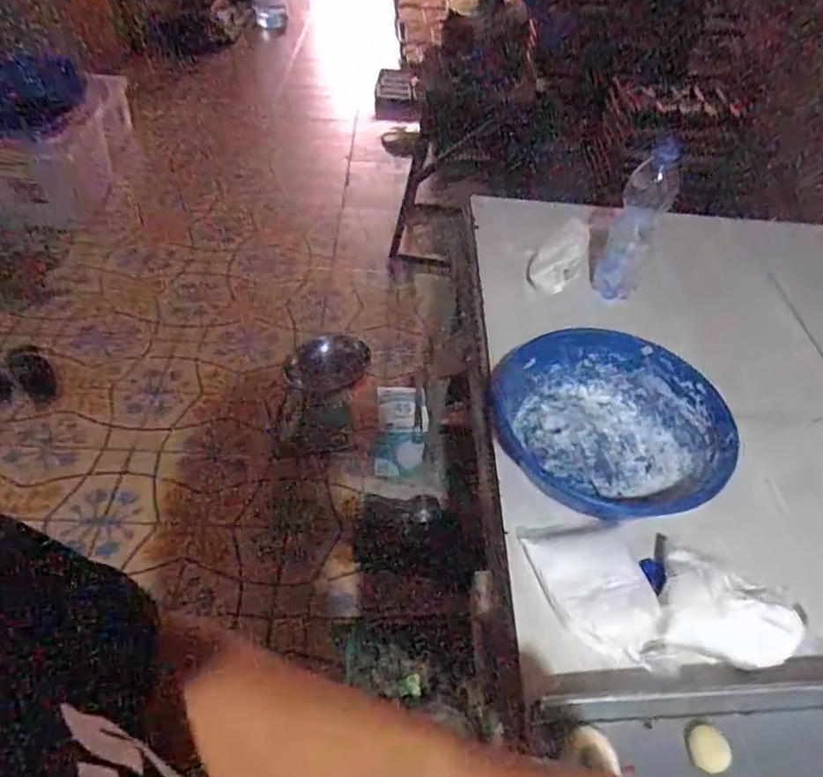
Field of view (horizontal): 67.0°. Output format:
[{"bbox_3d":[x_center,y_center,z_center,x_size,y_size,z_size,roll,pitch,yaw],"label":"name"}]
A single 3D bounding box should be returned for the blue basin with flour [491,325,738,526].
[{"bbox_3d":[0.227,0.038,0.735,0.222,0.085,0.285,-32,55,-31],"label":"blue basin with flour"}]

